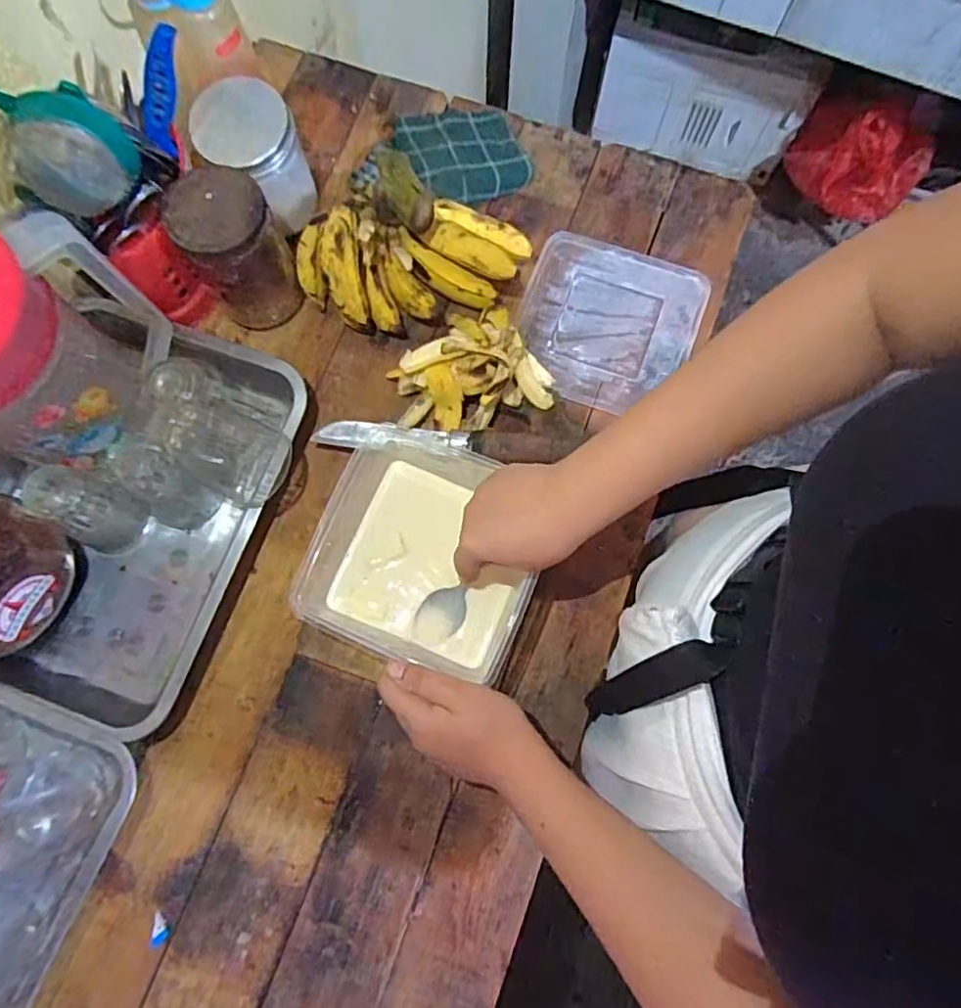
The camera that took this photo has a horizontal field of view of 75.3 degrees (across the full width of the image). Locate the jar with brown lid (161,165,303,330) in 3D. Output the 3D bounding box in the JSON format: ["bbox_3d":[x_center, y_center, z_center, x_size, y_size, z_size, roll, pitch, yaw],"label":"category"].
[{"bbox_3d":[-0.217,-0.224,0.566,0.077,0.136,0.074,0,75,0],"label":"jar with brown lid"}]

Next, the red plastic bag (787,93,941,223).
[{"bbox_3d":[0.806,-0.743,1.334,0.253,0.199,0.181,27,77,6],"label":"red plastic bag"}]

